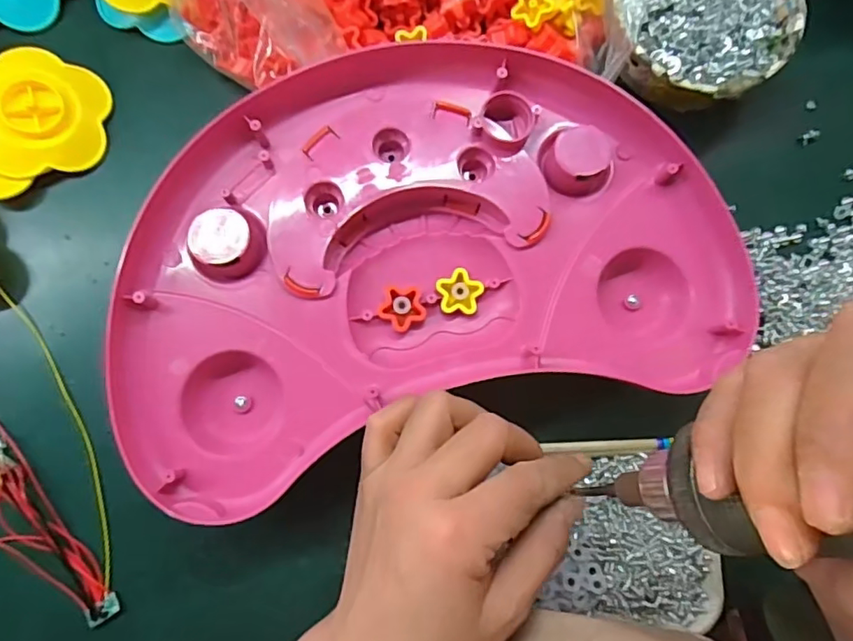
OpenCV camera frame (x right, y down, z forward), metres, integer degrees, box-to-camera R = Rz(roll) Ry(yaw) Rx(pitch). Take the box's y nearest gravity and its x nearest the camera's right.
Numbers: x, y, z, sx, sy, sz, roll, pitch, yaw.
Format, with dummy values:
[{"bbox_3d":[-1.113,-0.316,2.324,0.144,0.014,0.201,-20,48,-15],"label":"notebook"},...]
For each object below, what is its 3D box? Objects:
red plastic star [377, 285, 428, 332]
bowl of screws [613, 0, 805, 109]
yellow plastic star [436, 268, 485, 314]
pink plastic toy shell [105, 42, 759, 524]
[{"bbox_3d":[-0.013,-0.008,0.318,0.026,0.006,0.024,37,81,3],"label":"red plastic star"},{"bbox_3d":[0.172,-0.190,0.351,0.116,0.035,0.105,-42,85,-8],"label":"bowl of screws"},{"bbox_3d":[0.020,-0.017,0.320,0.026,0.005,0.026,2,81,-2],"label":"yellow plastic star"},{"bbox_3d":[-0.005,-0.041,0.321,0.336,0.042,0.230,-14,82,-5],"label":"pink plastic toy shell"}]

